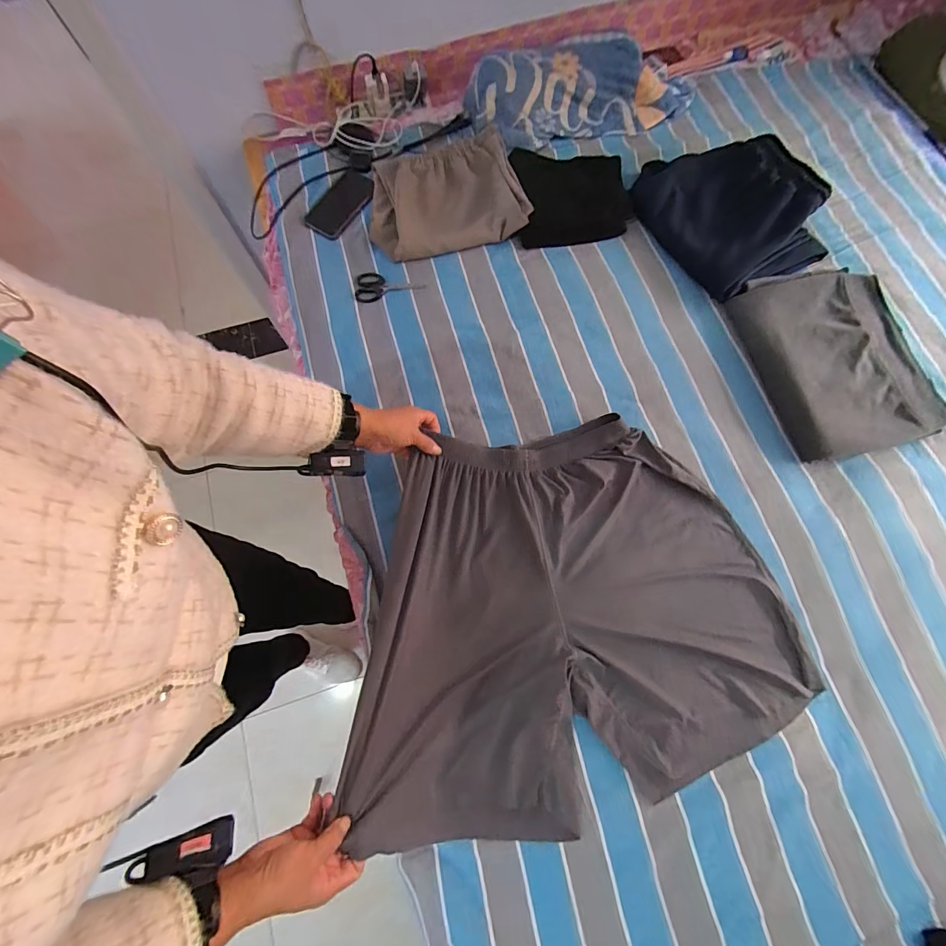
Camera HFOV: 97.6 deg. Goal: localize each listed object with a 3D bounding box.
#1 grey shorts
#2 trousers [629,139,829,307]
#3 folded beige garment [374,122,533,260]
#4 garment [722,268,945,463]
[{"bbox_3d":[0.131,0.184,0.588,0.603,0.056,0.504,-10,74,-2],"label":"grey shorts"},{"bbox_3d":[0.487,-0.508,0.790,0.288,0.070,0.350,-37,76,-10],"label":"trousers"},{"bbox_3d":[-0.062,-0.539,0.810,0.296,0.051,0.240,-15,74,-4],"label":"folded beige garment"},{"bbox_3d":[0.626,-0.203,0.715,0.269,0.038,0.345,-14,74,-3],"label":"garment"}]

